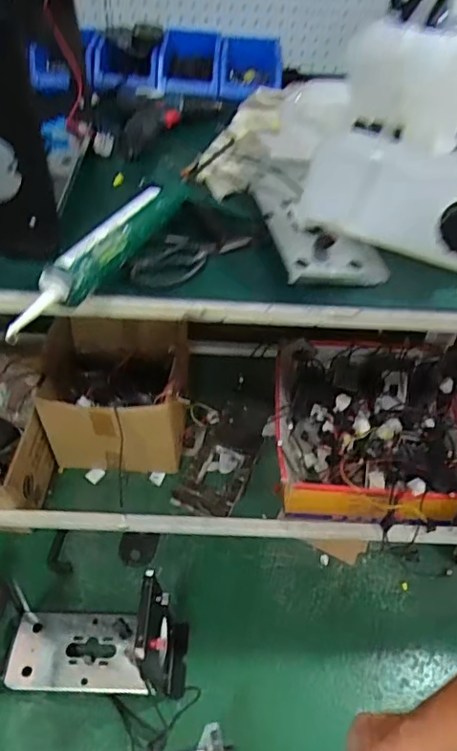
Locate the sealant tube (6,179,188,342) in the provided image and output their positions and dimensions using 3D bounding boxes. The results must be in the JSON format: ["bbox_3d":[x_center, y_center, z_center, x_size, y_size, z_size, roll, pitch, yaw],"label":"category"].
[{"bbox_3d":[-0.145,-0.148,0.634,0.057,0.048,0.321,24,52,17],"label":"sealant tube"}]

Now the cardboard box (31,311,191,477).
[{"bbox_3d":[-0.255,0.042,1.300,0.336,0.266,0.300,2,49,-1],"label":"cardboard box"}]

